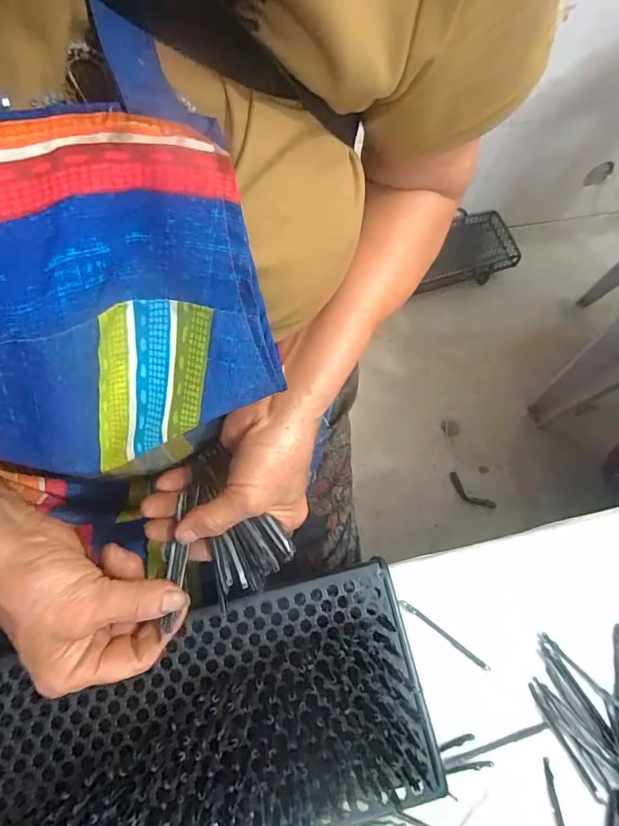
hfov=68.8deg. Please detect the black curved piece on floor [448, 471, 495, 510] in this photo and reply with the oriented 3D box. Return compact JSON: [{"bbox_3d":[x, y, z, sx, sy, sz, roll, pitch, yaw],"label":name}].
[{"bbox_3d":[0.341,0.171,0.961,0.110,0.009,0.039,42,73,14],"label":"black curved piece on floor"}]

